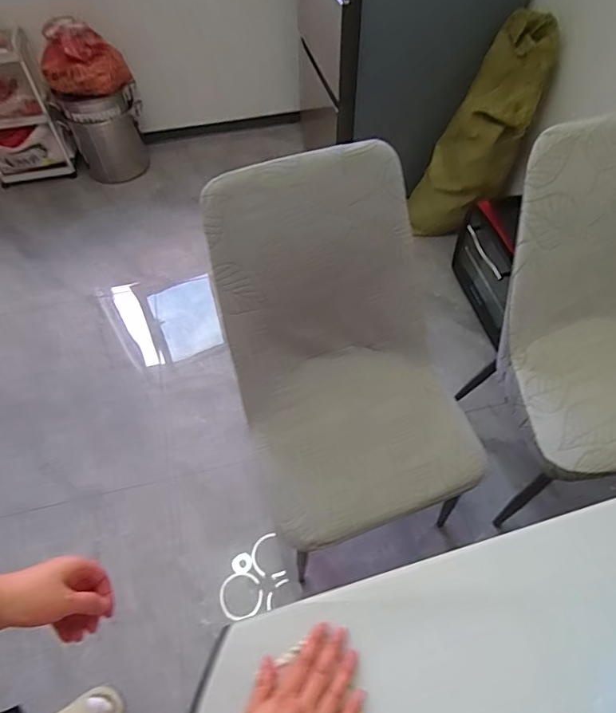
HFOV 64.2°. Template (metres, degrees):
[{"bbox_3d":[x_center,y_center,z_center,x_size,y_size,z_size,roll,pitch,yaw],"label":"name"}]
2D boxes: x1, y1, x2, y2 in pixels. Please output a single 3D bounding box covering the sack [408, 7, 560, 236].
[{"bbox_3d":[0.584,-0.730,1.681,0.179,0.762,0.254,-14,50,-42],"label":"sack"}]

